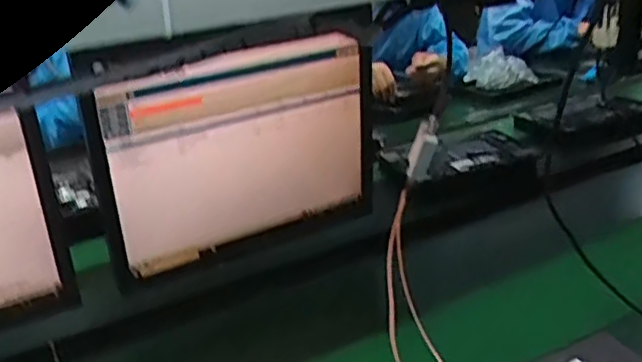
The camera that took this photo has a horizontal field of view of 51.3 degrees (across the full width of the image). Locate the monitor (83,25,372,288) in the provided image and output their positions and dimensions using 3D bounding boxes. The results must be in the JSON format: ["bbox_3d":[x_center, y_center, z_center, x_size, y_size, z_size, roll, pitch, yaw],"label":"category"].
[{"bbox_3d":[-0.089,-0.023,0.830,0.360,0.262,0.049,-17,27,-28],"label":"monitor"}]

